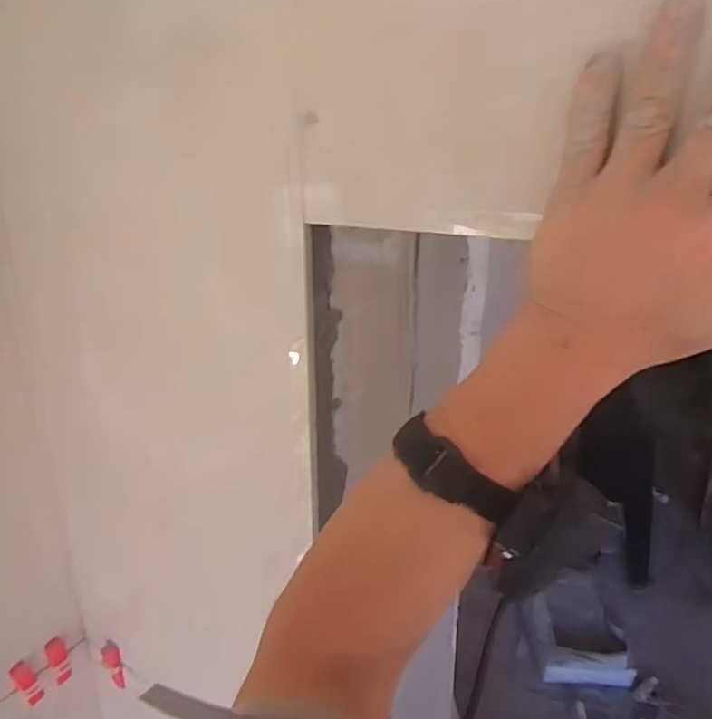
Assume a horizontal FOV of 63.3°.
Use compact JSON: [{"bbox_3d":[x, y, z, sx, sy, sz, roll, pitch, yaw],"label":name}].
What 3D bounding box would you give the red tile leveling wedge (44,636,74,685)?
[{"bbox_3d":[-0.390,0.396,0.758,0.025,0.071,0.011,-18,27,-40],"label":"red tile leveling wedge"}]

